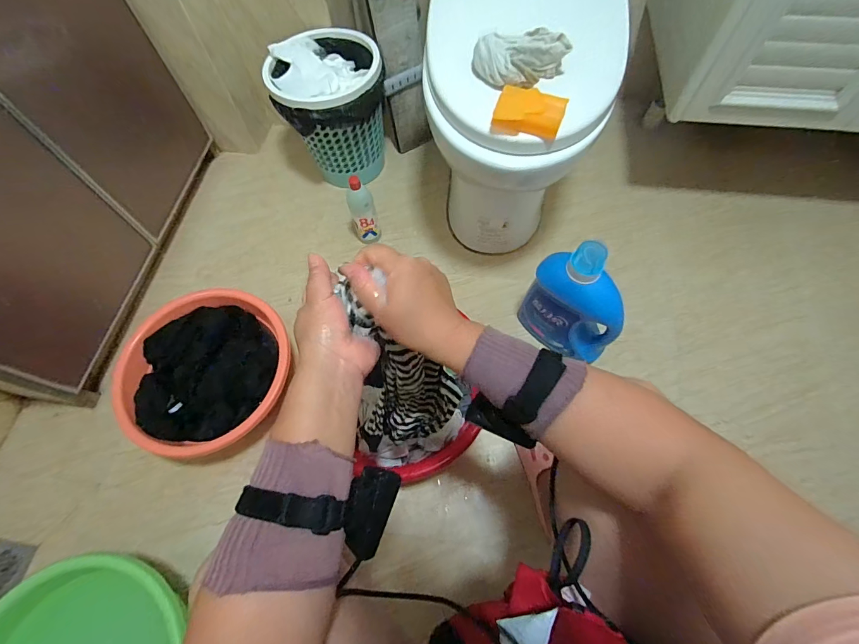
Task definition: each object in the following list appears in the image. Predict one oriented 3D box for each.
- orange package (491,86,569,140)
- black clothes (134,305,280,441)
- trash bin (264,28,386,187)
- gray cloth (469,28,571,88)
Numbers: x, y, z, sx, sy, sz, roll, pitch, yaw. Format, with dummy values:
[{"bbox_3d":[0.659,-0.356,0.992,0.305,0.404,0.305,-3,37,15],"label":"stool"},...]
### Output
[{"bbox_3d":[0.153,-0.321,0.598,0.102,0.036,0.063,18,67,10],"label":"orange package"},{"bbox_3d":[-0.456,0.099,0.814,0.262,0.076,0.247,-28,67,-11],"label":"black clothes"},{"bbox_3d":[-0.240,-0.531,1.019,0.256,0.284,0.262,-1,65,1],"label":"trash bin"},{"bbox_3d":[0.144,-0.426,0.627,0.113,0.051,0.118,-36,69,-14],"label":"gray cloth"}]

